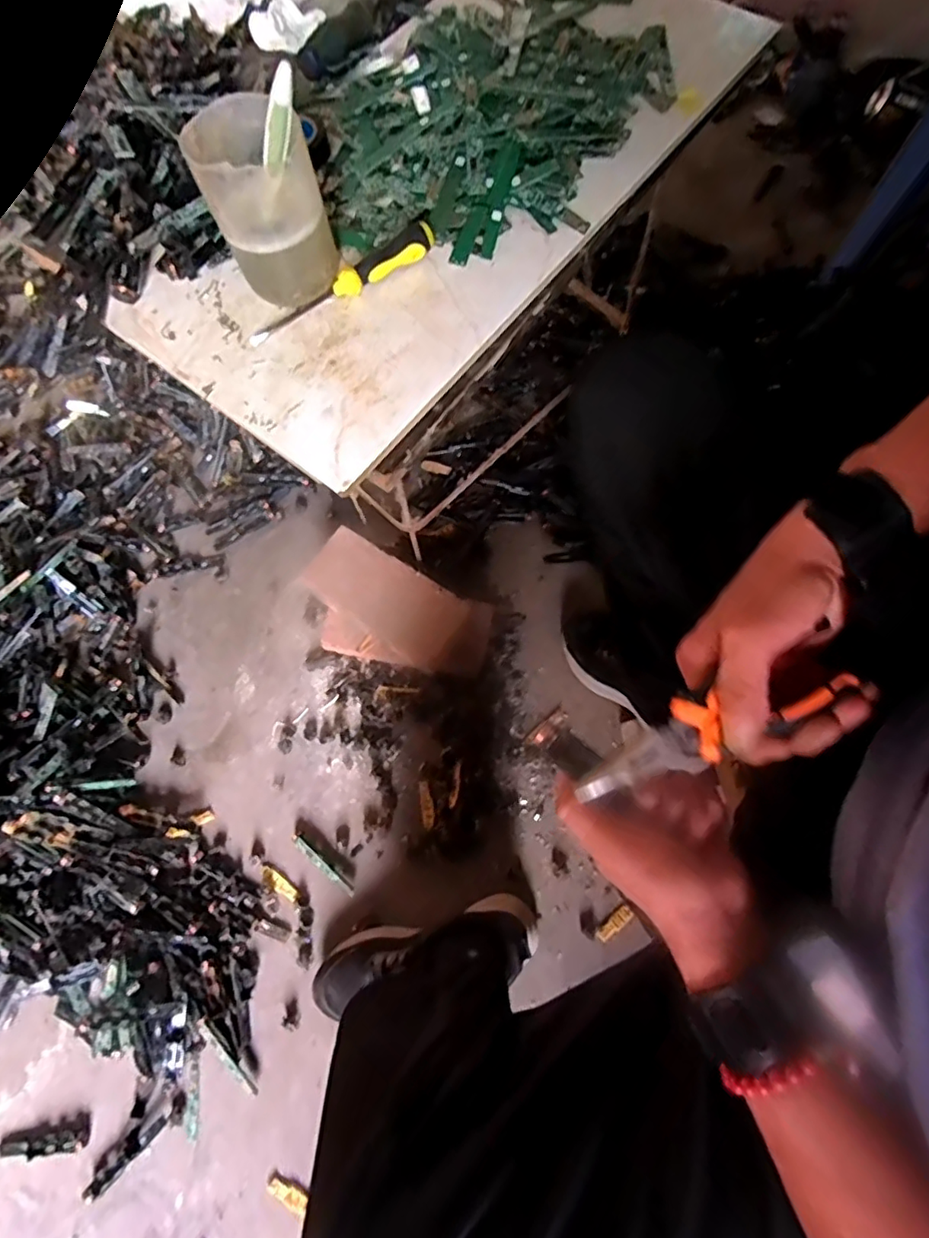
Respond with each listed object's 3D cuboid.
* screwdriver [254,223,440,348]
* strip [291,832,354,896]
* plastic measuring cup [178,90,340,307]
[{"bbox_3d":[-0.097,-0.260,0.454,0.162,0.022,0.028,-29,74,3],"label":"screwdriver"},{"bbox_3d":[-0.182,0.313,0.744,0.108,0.009,0.012,37,77,15],"label":"strip"},{"bbox_3d":[-0.140,-0.292,0.414,0.077,0.096,0.076,-1,70,3],"label":"plastic measuring cup"}]

